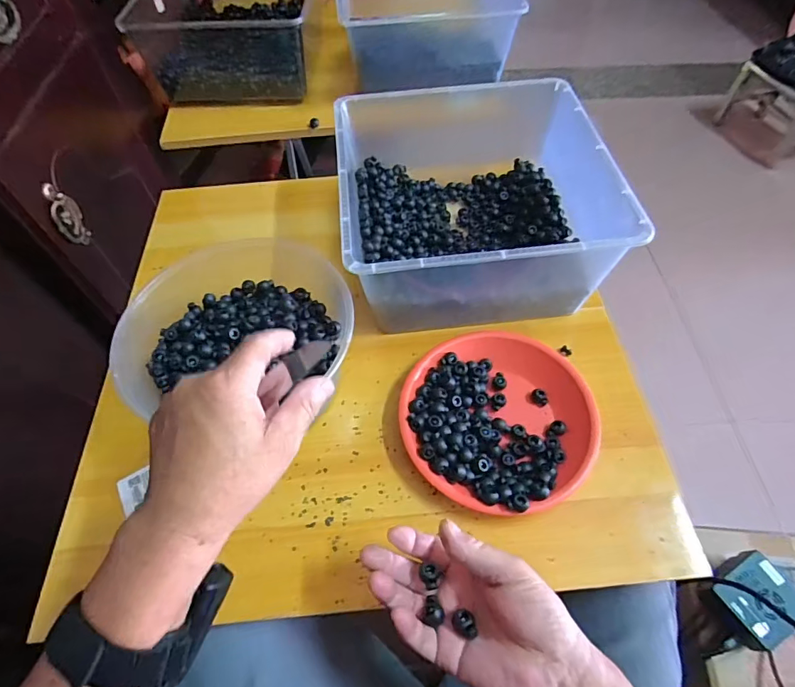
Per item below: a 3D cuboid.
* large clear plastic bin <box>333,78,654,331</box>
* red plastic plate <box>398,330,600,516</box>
[{"bbox_3d":[0.082,-0.168,0.555,0.289,0.127,0.287,-7,57,-3],"label":"large clear plastic bin"},{"bbox_3d":[0.102,0.077,0.488,0.193,0.039,0.188,-1,57,1],"label":"red plastic plate"}]

